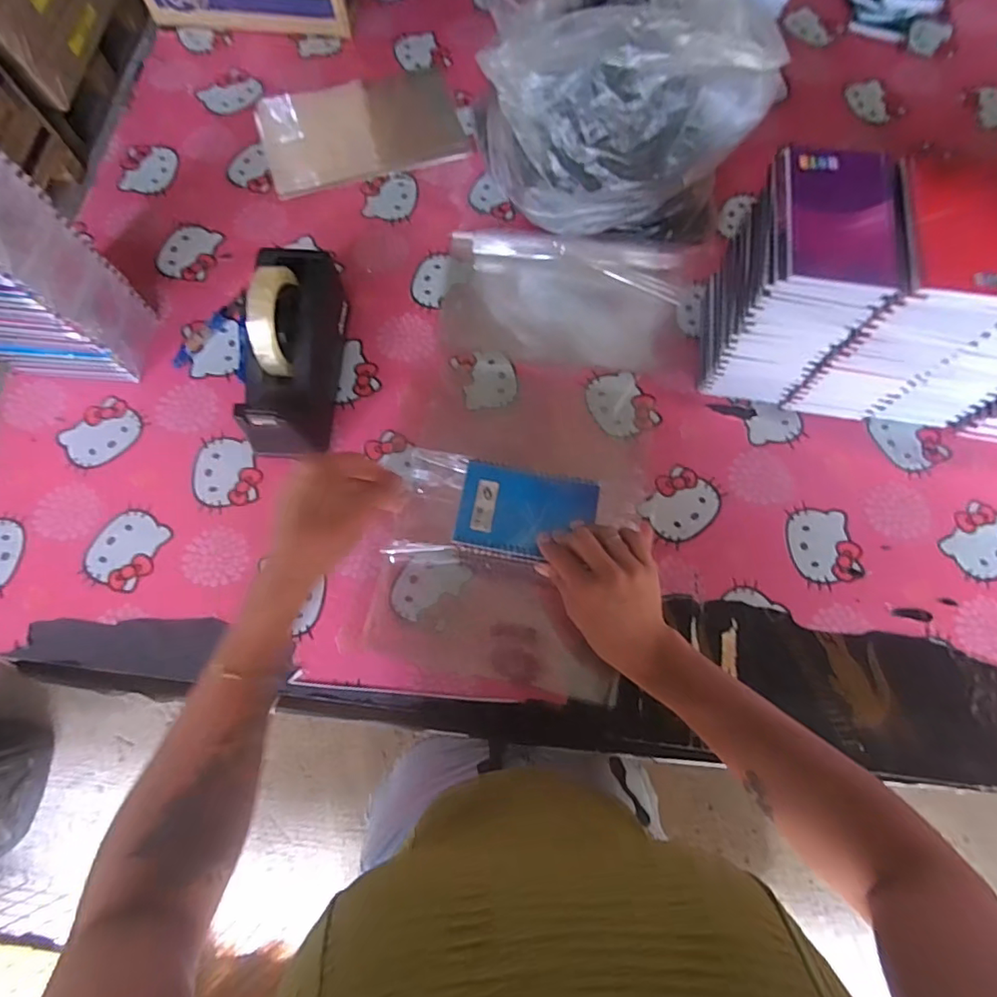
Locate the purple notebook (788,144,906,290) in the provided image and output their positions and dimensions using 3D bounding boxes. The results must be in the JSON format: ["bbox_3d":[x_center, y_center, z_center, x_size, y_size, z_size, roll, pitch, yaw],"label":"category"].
[{"bbox_3d":[0.269,-0.224,0.426,0.080,0.011,0.129,7,73,2],"label":"purple notebook"}]

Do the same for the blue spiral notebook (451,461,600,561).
[{"bbox_3d":[0.027,0.014,0.520,0.128,0.009,0.089,9,72,3],"label":"blue spiral notebook"}]

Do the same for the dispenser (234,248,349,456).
[{"bbox_3d":[-0.213,-0.153,0.556,0.080,0.128,0.203,2,71,0],"label":"dispenser"}]

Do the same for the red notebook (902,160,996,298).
[{"bbox_3d":[0.360,-0.209,0.416,0.091,0.008,0.130,9,73,2],"label":"red notebook"}]

